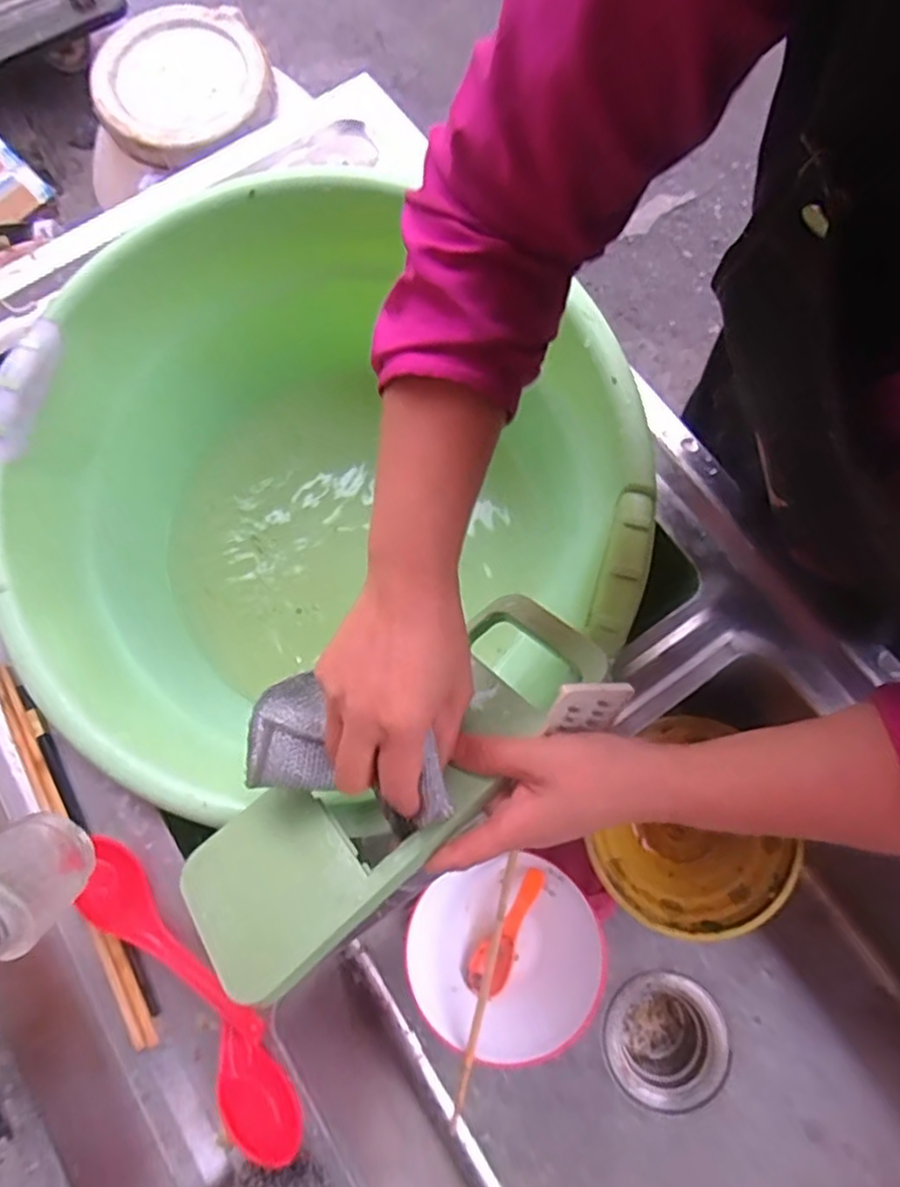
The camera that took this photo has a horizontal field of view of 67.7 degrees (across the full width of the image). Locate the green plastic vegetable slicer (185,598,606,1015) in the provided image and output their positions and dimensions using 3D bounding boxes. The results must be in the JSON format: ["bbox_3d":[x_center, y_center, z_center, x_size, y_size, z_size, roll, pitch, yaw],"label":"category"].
[{"bbox_3d":[-0.025,0.113,0.415,0.276,0.045,0.102,-39,51,-11],"label":"green plastic vegetable slicer"}]

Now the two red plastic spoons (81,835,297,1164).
[{"bbox_3d":[-0.163,0.239,0.404,0.032,0.043,0.211,-42,78,-9],"label":"two red plastic spoons"}]

